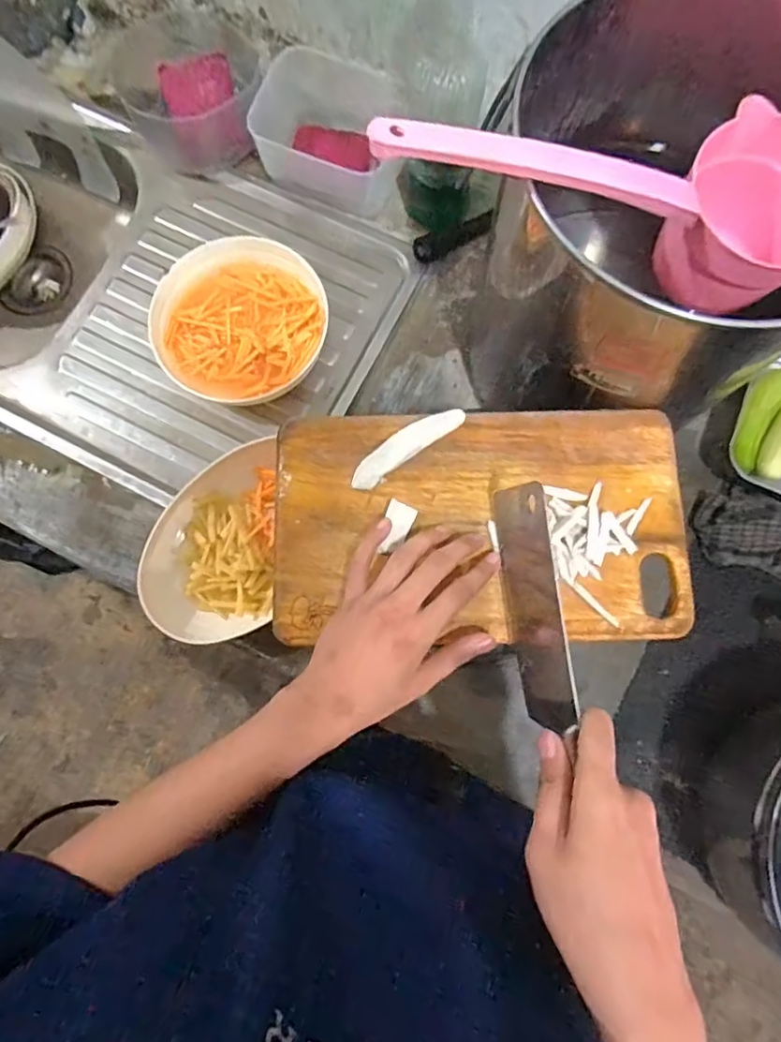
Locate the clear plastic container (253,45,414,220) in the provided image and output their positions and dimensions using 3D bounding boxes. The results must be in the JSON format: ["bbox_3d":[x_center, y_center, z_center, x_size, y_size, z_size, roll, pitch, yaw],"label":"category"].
[{"bbox_3d":[-0.072,-0.442,0.653,0.178,0.088,0.119,26,80,5],"label":"clear plastic container"}]

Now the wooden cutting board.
[{"bbox_3d":[0.068,-0.001,0.433,0.311,0.018,0.175,-1,79,1],"label":"wooden cutting board"}]

